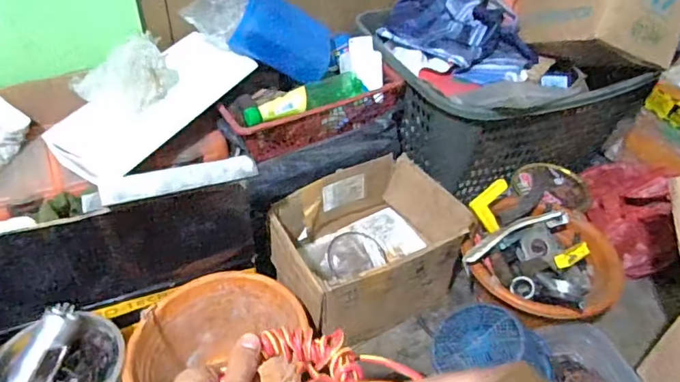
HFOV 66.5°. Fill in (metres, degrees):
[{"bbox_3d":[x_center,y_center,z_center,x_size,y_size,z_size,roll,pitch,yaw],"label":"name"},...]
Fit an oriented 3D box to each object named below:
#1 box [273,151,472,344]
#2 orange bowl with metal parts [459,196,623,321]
[{"bbox_3d":[0.047,0.102,0.939,0.312,0.187,0.227,-21,48,-23],"label":"box"},{"bbox_3d":[0.349,0.114,0.882,0.235,0.084,0.232,1,44,-1],"label":"orange bowl with metal parts"}]

